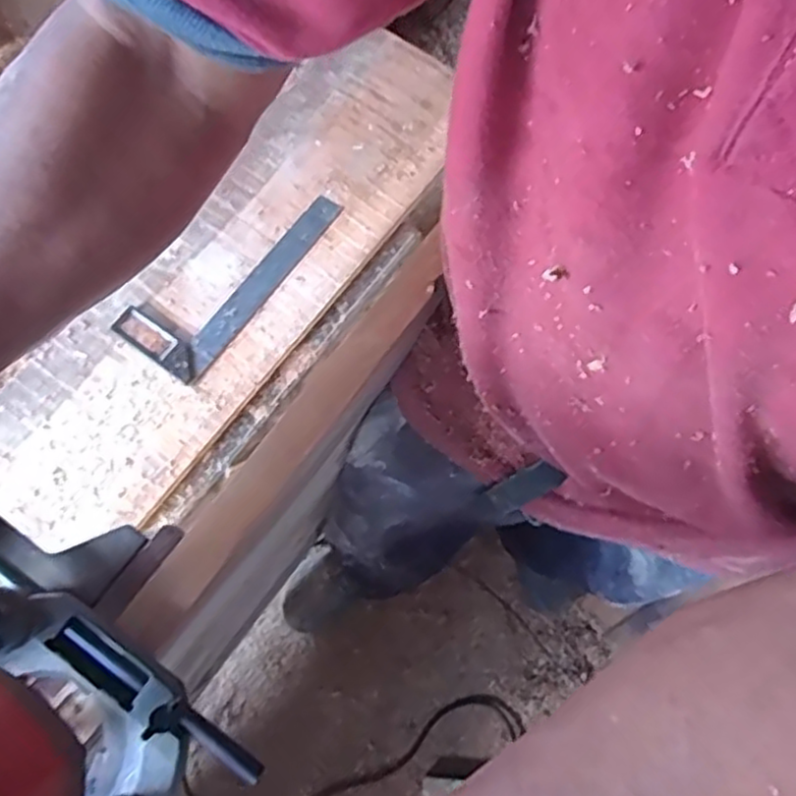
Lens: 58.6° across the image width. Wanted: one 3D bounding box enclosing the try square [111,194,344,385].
[{"bbox_3d":[-0.206,-0.163,0.888,0.118,0.016,0.301,36,76,10],"label":"try square"}]

